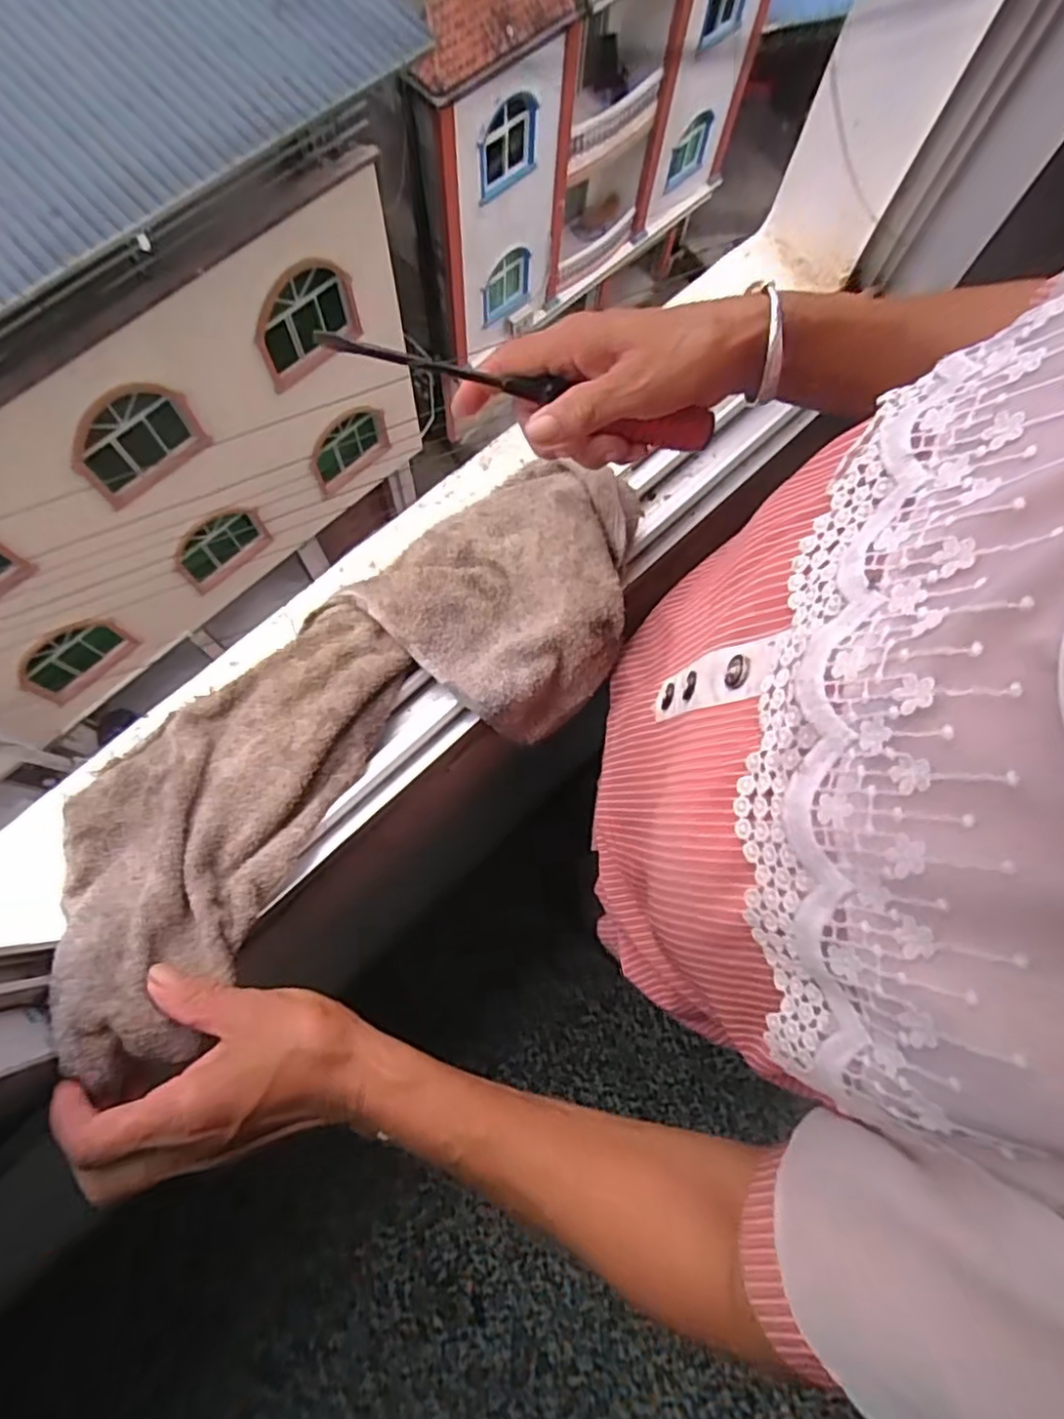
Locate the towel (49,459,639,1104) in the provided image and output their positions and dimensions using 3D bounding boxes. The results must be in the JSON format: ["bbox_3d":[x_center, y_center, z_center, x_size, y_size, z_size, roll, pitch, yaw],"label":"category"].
[{"bbox_3d":[-0.106,-0.005,0.419,0.423,0.090,0.169,-41,78,-12],"label":"towel"}]

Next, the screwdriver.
[{"bbox_3d":[-0.004,-0.175,0.368,0.218,0.019,0.018,11,72,-8],"label":"screwdriver"}]

